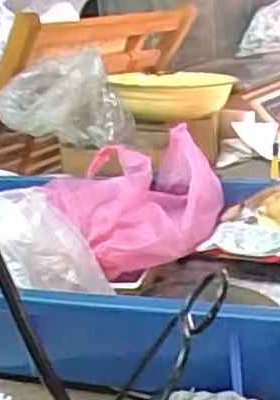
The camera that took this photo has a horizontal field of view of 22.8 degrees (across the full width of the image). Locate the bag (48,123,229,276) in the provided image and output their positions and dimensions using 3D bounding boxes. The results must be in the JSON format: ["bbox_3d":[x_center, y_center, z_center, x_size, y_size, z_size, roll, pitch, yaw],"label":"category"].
[{"bbox_3d":[-0.015,-0.006,0.659,0.134,0.087,0.171,-18,21,-36],"label":"bag"}]

